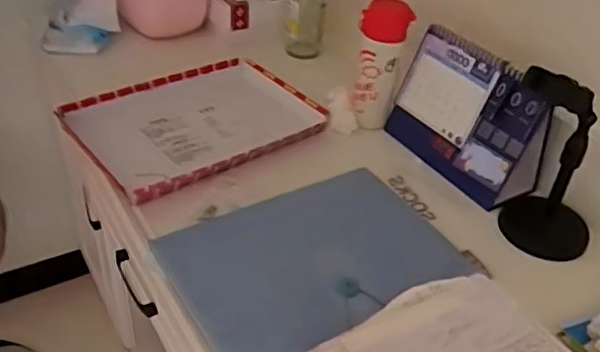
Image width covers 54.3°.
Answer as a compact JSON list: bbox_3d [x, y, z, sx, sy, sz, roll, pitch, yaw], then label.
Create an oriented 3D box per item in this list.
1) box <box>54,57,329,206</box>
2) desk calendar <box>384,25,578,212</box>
[{"bbox_3d":[-0.158,-0.084,0.892,0.339,0.033,0.243,-22,45,-31],"label":"box"},{"bbox_3d":[0.240,-0.090,0.829,0.099,0.165,0.220,-20,44,-29],"label":"desk calendar"}]

